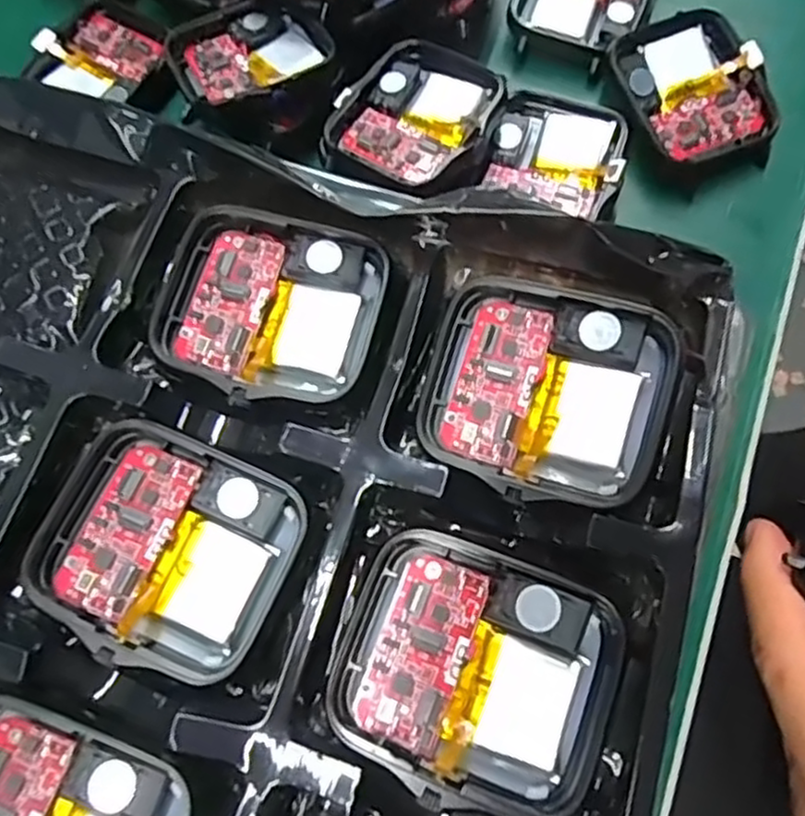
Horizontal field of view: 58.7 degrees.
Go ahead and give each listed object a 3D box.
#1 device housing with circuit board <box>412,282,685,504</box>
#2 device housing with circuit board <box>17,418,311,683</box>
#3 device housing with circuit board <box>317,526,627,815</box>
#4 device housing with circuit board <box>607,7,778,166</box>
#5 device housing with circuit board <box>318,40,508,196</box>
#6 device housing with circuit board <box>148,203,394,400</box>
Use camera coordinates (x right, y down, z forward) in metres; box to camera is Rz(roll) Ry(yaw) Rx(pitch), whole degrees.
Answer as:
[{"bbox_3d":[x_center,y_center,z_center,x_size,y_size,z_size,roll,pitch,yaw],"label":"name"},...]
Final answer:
[{"bbox_3d":[0.026,-0.003,0.130,0.042,0.005,0.036,16,83,15],"label":"device housing with circuit board"},{"bbox_3d":[-0.042,0.023,0.124,0.043,0.007,0.037,23,75,13],"label":"device housing with circuit board"},{"bbox_3d":[0.011,0.042,0.114,0.043,0.008,0.036,19,74,12],"label":"device housing with circuit board"},{"bbox_3d":[0.078,-0.085,0.193,0.036,0.014,0.041,-21,71,-2],"label":"device housing with circuit board"},{"bbox_3d":[0.002,-0.078,0.189,0.040,0.008,0.042,26,76,13],"label":"device housing with circuit board"},{"bbox_3d":[-0.027,-0.021,0.141,0.042,0.008,0.037,11,73,9],"label":"device housing with circuit board"}]

